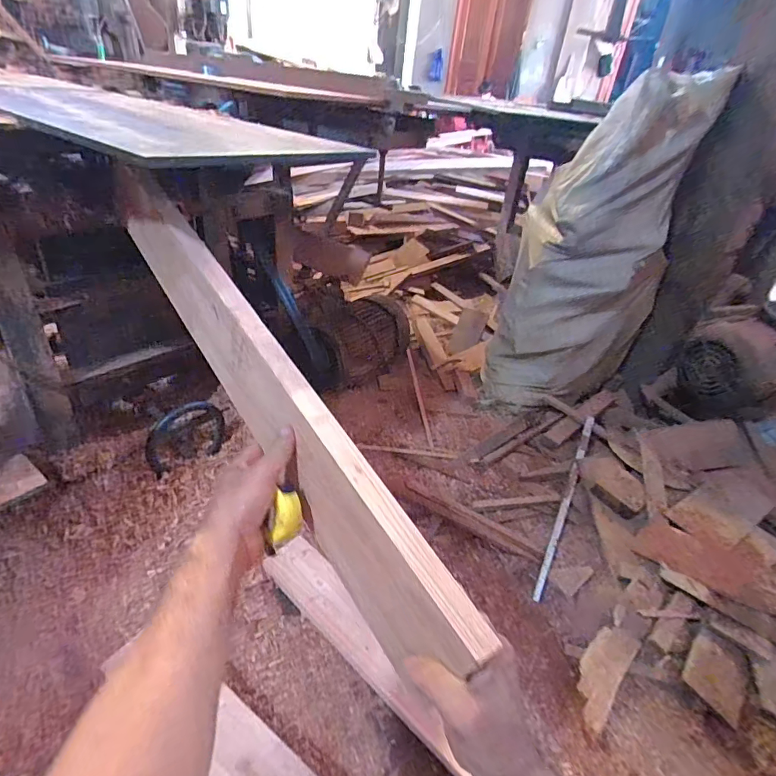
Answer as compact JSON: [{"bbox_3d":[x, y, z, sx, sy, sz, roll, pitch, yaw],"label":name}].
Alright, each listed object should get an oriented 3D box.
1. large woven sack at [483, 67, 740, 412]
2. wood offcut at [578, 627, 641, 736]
[{"bbox_3d":[0.521,-0.317,1.195,0.372,0.773,0.239,19,35,17],"label":"large woven sack"},{"bbox_3d":[0.389,0.519,0.833,0.073,0.018,0.180,27,57,27],"label":"wood offcut"}]

